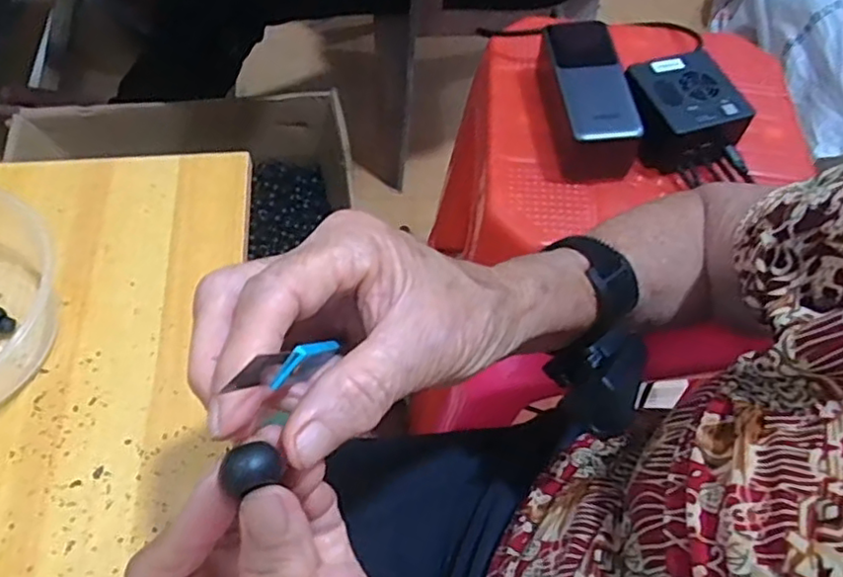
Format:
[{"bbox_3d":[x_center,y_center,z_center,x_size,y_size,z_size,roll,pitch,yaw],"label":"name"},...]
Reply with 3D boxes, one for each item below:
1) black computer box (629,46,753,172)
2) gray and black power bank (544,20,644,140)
[{"bbox_3d":[0.203,-0.140,0.511,0.079,0.051,0.077,-8,60,-8],"label":"black computer box"},{"bbox_3d":[0.133,-0.166,0.500,0.051,0.012,0.122,-2,60,-5],"label":"gray and black power bank"}]

